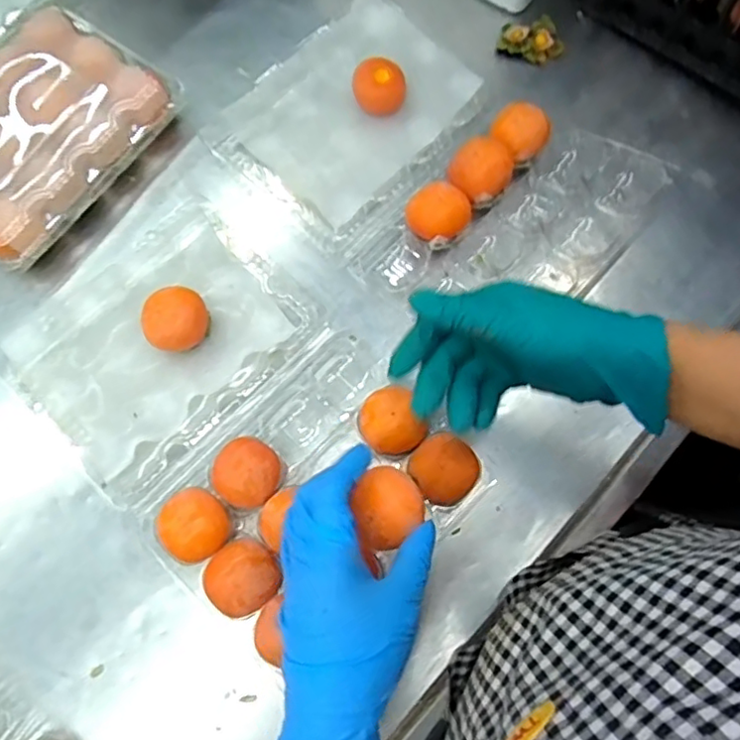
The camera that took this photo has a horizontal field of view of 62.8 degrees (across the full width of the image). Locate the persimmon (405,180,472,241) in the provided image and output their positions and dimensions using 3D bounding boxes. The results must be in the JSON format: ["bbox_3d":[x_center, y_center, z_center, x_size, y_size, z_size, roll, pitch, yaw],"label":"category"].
[{"bbox_3d":[0.057,-0.130,0.513,0.047,0.037,0.046,0,75,0],"label":"persimmon"}]

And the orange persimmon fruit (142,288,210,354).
[{"bbox_3d":[-0.156,-0.039,0.497,0.051,0.042,0.047,0,75,0],"label":"orange persimmon fruit"}]

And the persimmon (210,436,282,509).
[{"bbox_3d":[-0.091,0.078,0.459,0.048,0.045,0.049,0,74,0],"label":"persimmon"}]

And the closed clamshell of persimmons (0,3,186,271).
[{"bbox_3d":[-0.293,-0.208,0.531,0.156,0.055,0.212,38,78,9],"label":"closed clamshell of persimmons"}]

